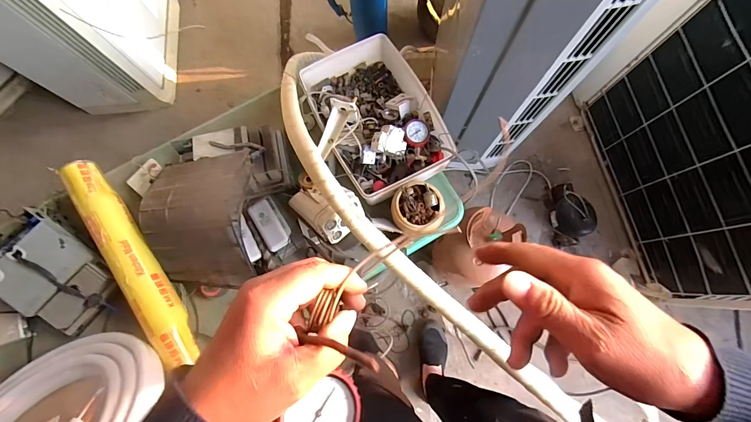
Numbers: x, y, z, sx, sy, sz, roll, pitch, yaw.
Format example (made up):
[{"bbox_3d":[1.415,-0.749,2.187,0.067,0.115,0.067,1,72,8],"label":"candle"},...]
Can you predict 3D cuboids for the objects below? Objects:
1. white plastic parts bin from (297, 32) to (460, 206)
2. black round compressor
[{"bbox_3d":[0.001,-0.225,0.882,0.266,0.115,0.420,-27,78,-4],"label":"white plastic parts bin"},{"bbox_3d":[0.720,0.011,1.293,0.119,0.163,0.217,-8,78,0],"label":"black round compressor"}]

